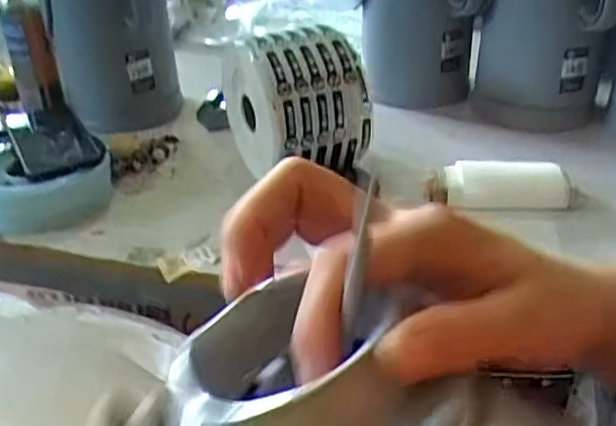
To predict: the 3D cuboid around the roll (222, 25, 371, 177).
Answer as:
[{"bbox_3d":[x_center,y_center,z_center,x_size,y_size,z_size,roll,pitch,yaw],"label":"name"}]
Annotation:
[{"bbox_3d":[-0.013,-0.129,0.781,0.133,0.149,0.134,-13,34,-17],"label":"roll"}]

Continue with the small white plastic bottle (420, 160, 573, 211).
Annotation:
[{"bbox_3d":[0.204,-0.034,0.734,0.156,0.053,0.054,-2,33,-1],"label":"small white plastic bottle"}]

